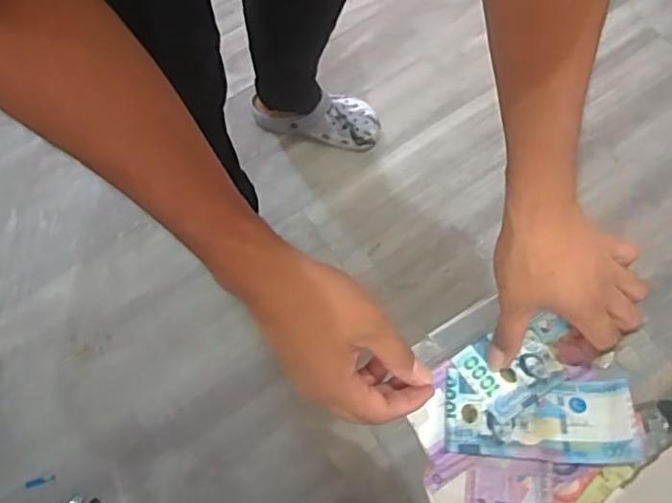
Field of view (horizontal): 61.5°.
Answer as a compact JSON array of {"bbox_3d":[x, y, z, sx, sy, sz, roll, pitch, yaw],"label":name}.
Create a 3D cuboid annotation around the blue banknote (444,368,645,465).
[{"bbox_3d":[0.160,0.131,0.447,0.142,0.024,0.066,4,72,0],"label":"blue banknote"}]

